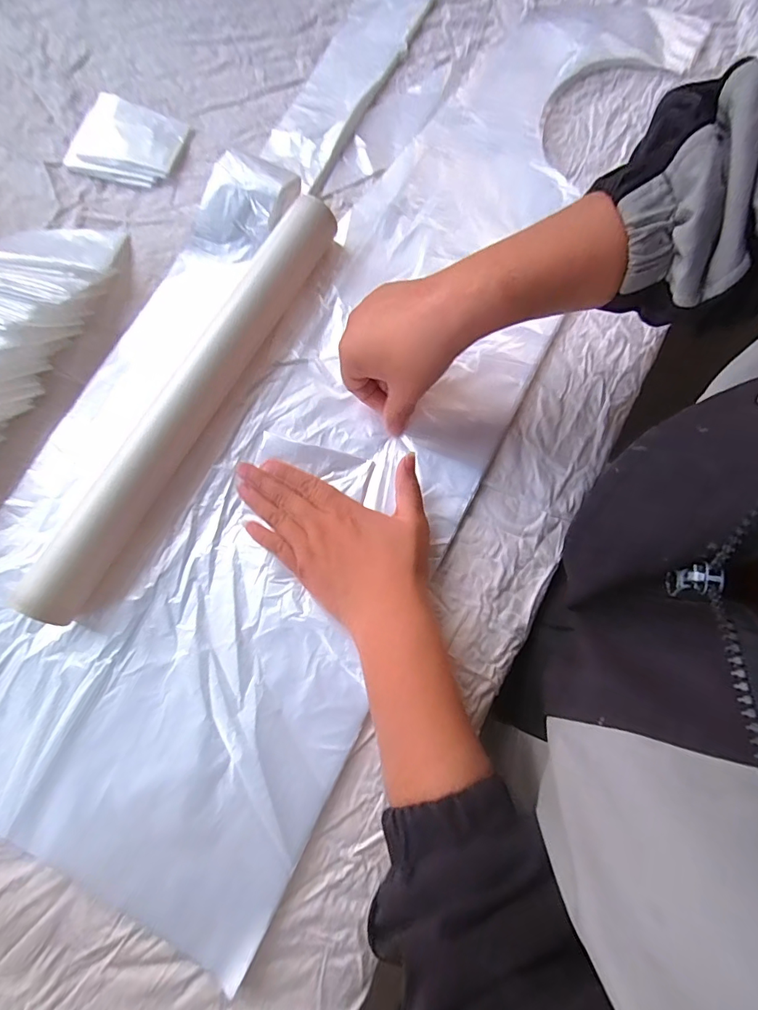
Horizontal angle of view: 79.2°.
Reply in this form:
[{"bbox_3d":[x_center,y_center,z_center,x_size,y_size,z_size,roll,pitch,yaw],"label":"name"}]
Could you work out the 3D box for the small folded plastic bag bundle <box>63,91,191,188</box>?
[{"bbox_3d":[-0.226,-0.328,0.414,0.094,0.012,0.076,16,78,4],"label":"small folded plastic bag bundle"}]

